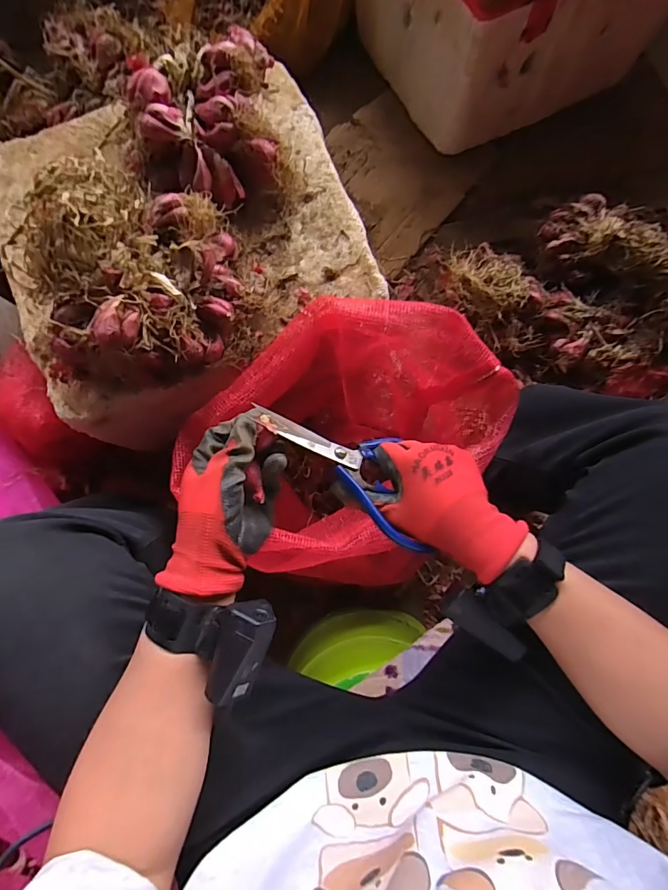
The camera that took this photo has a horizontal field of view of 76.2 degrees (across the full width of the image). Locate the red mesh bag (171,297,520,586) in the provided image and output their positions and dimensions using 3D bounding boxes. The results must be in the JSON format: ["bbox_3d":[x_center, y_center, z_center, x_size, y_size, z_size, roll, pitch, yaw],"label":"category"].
[{"bbox_3d":[0.017,0.012,0.562,0.329,0.246,0.341,22,82,3],"label":"red mesh bag"}]

